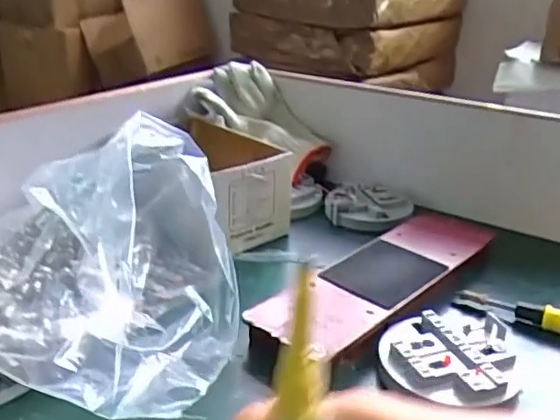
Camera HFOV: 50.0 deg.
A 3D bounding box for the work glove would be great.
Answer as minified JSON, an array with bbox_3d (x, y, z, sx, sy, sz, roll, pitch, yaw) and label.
[{"bbox_3d":[-0.019,-0.117,0.773,0.161,0.116,0.106,7,26,14],"label":"work glove"}]

